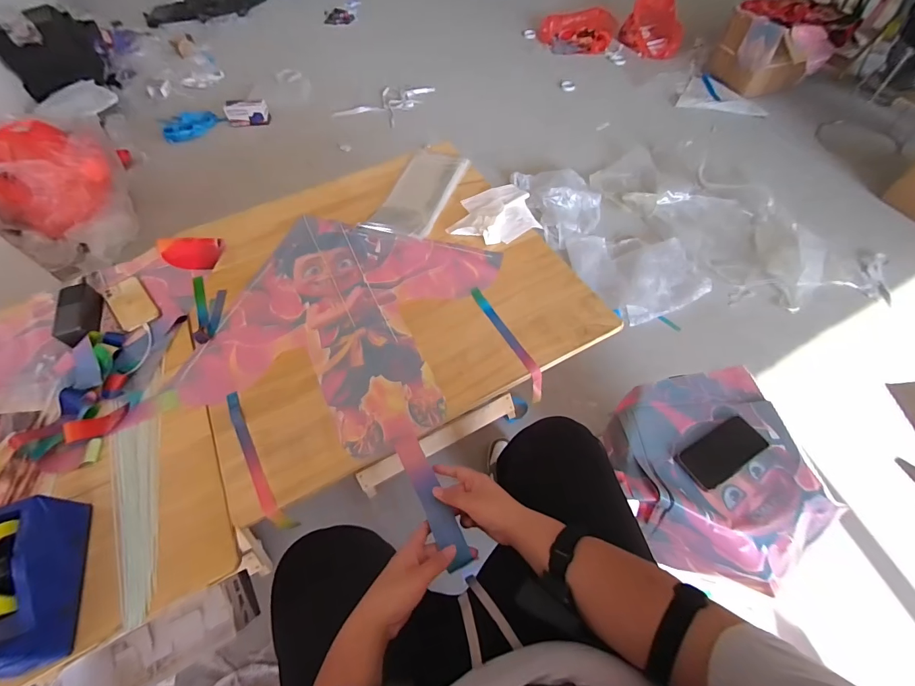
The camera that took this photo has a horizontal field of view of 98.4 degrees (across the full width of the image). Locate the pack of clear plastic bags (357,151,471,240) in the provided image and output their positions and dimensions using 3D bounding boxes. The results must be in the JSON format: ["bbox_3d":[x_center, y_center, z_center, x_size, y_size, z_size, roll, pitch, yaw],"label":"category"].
[{"bbox_3d":[-0.100,-0.412,1.064,0.169,0.037,0.340,20,62,13],"label":"pack of clear plastic bags"}]

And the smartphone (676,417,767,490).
[{"bbox_3d":[0.499,0.206,0.743,0.170,0.015,0.076,-28,60,-14],"label":"smartphone"}]

